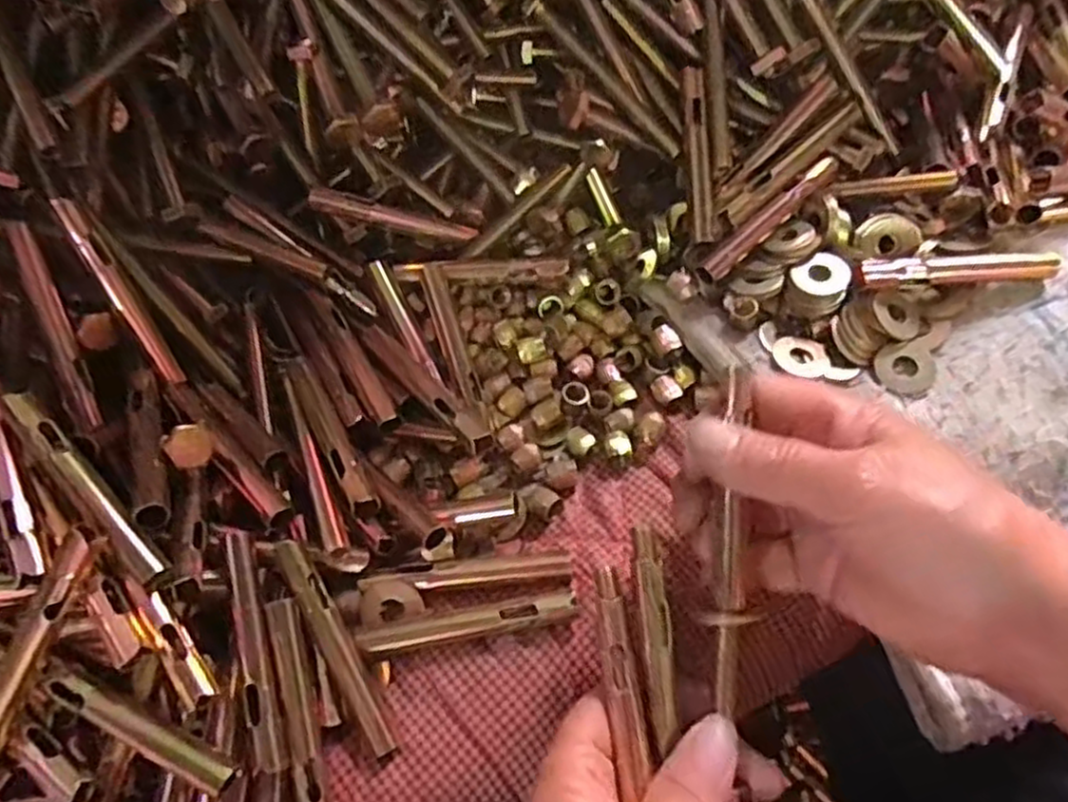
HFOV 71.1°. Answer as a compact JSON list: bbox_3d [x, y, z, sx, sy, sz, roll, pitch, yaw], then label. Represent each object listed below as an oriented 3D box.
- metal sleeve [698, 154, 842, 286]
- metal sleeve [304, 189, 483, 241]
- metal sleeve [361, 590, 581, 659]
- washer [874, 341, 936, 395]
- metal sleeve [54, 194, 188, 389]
[{"bbox_3d":[0.106,-0.083,0.342,0.087,0.011,0.012,-40,68,-14],"label":"metal sleeve"},{"bbox_3d":[-0.067,-0.087,0.359,0.080,0.008,0.010,8,61,-27],"label":"metal sleeve"},{"bbox_3d":[-0.024,0.085,0.284,0.081,0.009,0.011,-11,64,-1],"label":"metal sleeve"},{"bbox_3d":[0.160,-0.014,0.322,0.023,0.004,0.024,-6,64,1],"label":"washer"},{"bbox_3d":[-0.169,-0.044,0.308,0.007,0.082,0.009,-27,25,-9],"label":"metal sleeve"}]

